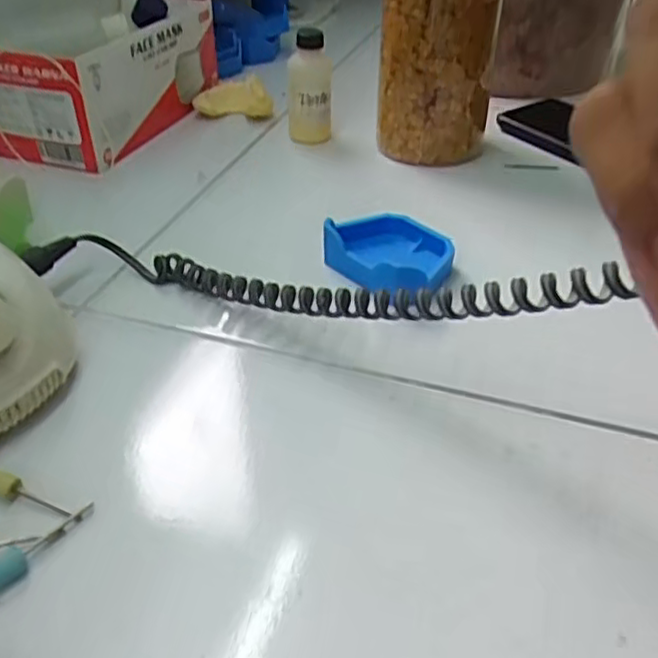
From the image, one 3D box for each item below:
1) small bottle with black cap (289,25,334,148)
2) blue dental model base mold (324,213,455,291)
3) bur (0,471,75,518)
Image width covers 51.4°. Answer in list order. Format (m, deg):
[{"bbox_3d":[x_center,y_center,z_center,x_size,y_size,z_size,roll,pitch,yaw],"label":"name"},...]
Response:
[{"bbox_3d":[-0.015,-0.199,0.559,0.035,0.084,0.030,-3,39,-5],"label":"small bottle with black cap"},{"bbox_3d":[0.037,-0.047,0.417,0.077,0.023,0.062,14,40,15],"label":"blue dental model base mold"},{"bbox_3d":[-0.125,0.069,0.283,0.043,0.007,0.008,22,41,4],"label":"bur"}]

